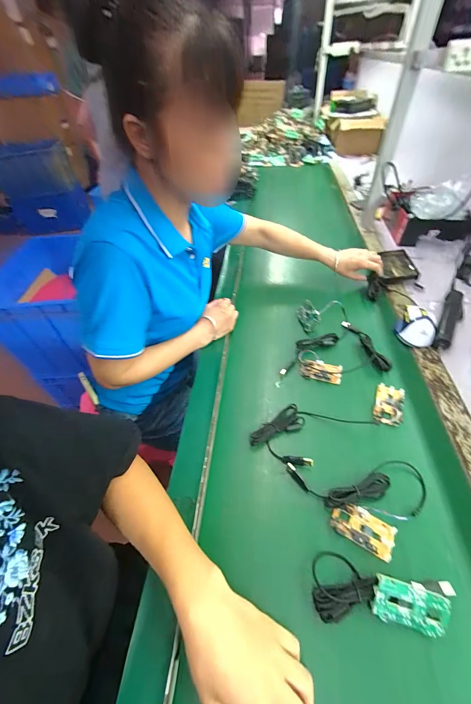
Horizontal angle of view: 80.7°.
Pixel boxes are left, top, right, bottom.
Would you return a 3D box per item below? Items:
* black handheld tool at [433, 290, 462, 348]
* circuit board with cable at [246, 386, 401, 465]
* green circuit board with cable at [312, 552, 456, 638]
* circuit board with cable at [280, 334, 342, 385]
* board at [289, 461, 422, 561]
[{"bbox_3d":[0.488,-0.077,0.626,0.040,0.029,0.193,26,57,24],"label":"black handheld tool"},{"bbox_3d":[0.172,0.116,0.486,0.293,0.020,0.103,-20,51,-12],"label":"circuit board with cable"},{"bbox_3d":[0.169,0.285,0.325,0.144,0.037,0.064,5,51,9],"label":"green circuit board with cable"},{"bbox_3d":[0.163,0.010,0.587,0.113,0.018,0.116,7,51,11],"label":"circuit board with cable"},{"bbox_3d":[0.183,0.219,0.395,0.194,0.021,0.116,-3,50,2],"label":"board"}]

